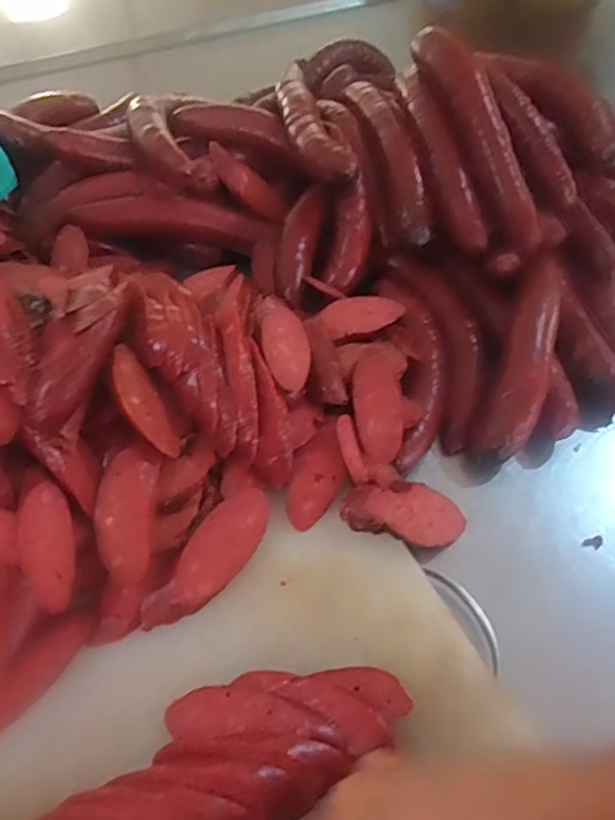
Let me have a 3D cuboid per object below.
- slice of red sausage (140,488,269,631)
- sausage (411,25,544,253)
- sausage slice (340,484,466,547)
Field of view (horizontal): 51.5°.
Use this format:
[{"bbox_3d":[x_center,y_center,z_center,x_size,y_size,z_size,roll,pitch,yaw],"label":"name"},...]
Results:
[{"bbox_3d":[-0.066,0.102,0.437,0.038,0.020,0.112,29,58,17],"label":"slice of red sausage"},{"bbox_3d":[0.160,-0.261,0.593,0.043,0.037,0.245,-20,82,-16],"label":"sausage"},{"bbox_3d":[0.076,0.078,0.470,0.102,0.020,0.042,11,51,-22],"label":"sausage slice"}]

